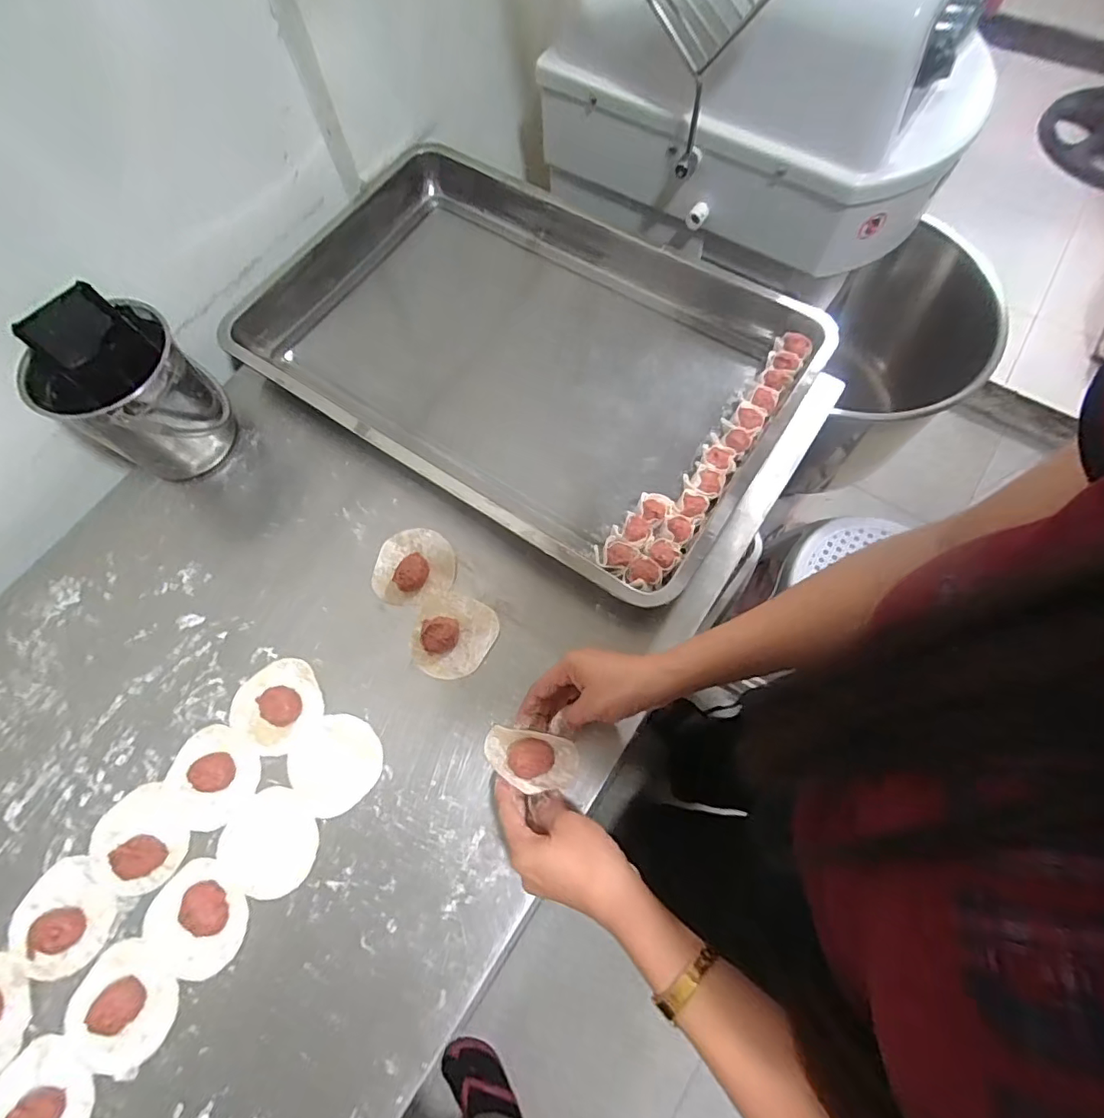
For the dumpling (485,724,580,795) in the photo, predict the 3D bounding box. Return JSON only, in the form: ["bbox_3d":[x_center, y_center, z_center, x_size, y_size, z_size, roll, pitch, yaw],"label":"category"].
[{"bbox_3d":[-0.019,0.171,0.470,0.081,0.025,0.044,8,69,6],"label":"dumpling"}]

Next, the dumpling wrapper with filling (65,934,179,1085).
[{"bbox_3d":[-0.338,0.351,0.424,0.081,0.014,0.073,34,73,14],"label":"dumpling wrapper with filling"}]

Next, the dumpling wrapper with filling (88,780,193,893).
[{"bbox_3d":[-0.359,0.242,0.464,0.072,0.018,0.081,-42,73,-13],"label":"dumpling wrapper with filling"}]

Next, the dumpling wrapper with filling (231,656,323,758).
[{"bbox_3d":[-0.254,0.133,0.498,0.078,0.022,0.081,-1,68,2],"label":"dumpling wrapper with filling"}]

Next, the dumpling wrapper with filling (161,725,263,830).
[{"bbox_3d":[-0.305,0.192,0.482,0.079,0.015,0.077,-1,68,2],"label":"dumpling wrapper with filling"}]

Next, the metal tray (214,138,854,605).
[{"bbox_3d":[-0.043,-0.243,0.620,0.602,0.054,0.387,32,73,14],"label":"metal tray"}]

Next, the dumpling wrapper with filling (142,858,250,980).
[{"bbox_3d":[-0.291,0.293,0.439,0.081,0.017,0.072,41,75,16],"label":"dumpling wrapper with filling"}]

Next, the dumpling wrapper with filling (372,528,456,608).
[{"bbox_3d":[-0.139,0.005,0.544,0.080,0.023,0.080,2,68,3],"label":"dumpling wrapper with filling"}]

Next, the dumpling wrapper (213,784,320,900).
[{"bbox_3d":[-0.241,0.241,0.463,0.082,0.004,0.076,40,75,16],"label":"dumpling wrapper"}]

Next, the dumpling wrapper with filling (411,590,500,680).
[{"bbox_3d":[-0.096,0.071,0.519,0.076,0.021,0.079,-1,68,2],"label":"dumpling wrapper with filling"}]

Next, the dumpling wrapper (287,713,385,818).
[{"bbox_3d":[-0.191,0.180,0.484,0.075,0.004,0.077,-1,68,2],"label":"dumpling wrapper"}]

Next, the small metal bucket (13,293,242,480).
[{"bbox_3d":[-0.405,-0.161,0.555,0.127,0.132,0.129,-1,68,2],"label":"small metal bucket"}]

